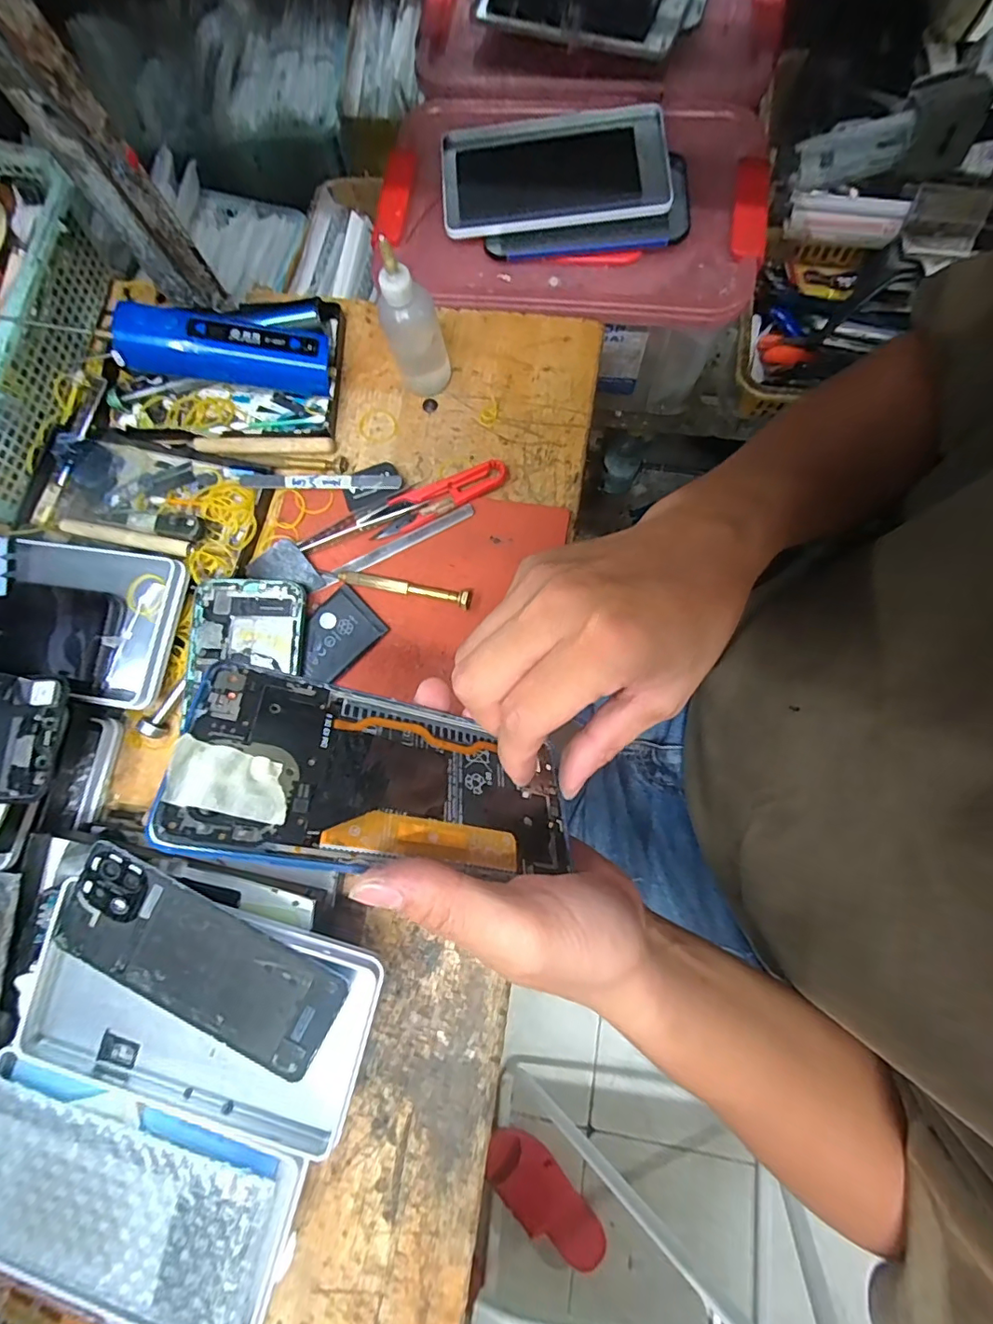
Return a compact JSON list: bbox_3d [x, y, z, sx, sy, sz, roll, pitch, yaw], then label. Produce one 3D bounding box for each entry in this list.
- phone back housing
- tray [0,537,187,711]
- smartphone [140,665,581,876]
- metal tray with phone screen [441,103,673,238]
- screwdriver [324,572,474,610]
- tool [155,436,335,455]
[{"bbox_3d":[-0.159,0.159,0.282,0.153,0.004,0.069,29,96,1],"label":"phone back housing"},{"bbox_3d":[-0.307,-0.032,0.353,0.179,0.014,0.099,9,80,1],"label":"tray"},{"bbox_3d":[-0.040,0.048,0.212,0.155,0.004,0.073,17,46,-23],"label":"smartphone"},{"bbox_3d":[0.048,-0.406,0.436,0.182,0.007,0.107,-1,83,5],"label":"metal tray with phone screen"},{"bbox_3d":[-0.066,-0.053,0.351,0.101,0.012,0.014,13,80,2],"label":"screwdriver"},{"bbox_3d":[-0.182,-0.159,0.386,0.125,0.010,0.011,2,80,0],"label":"tool"}]

